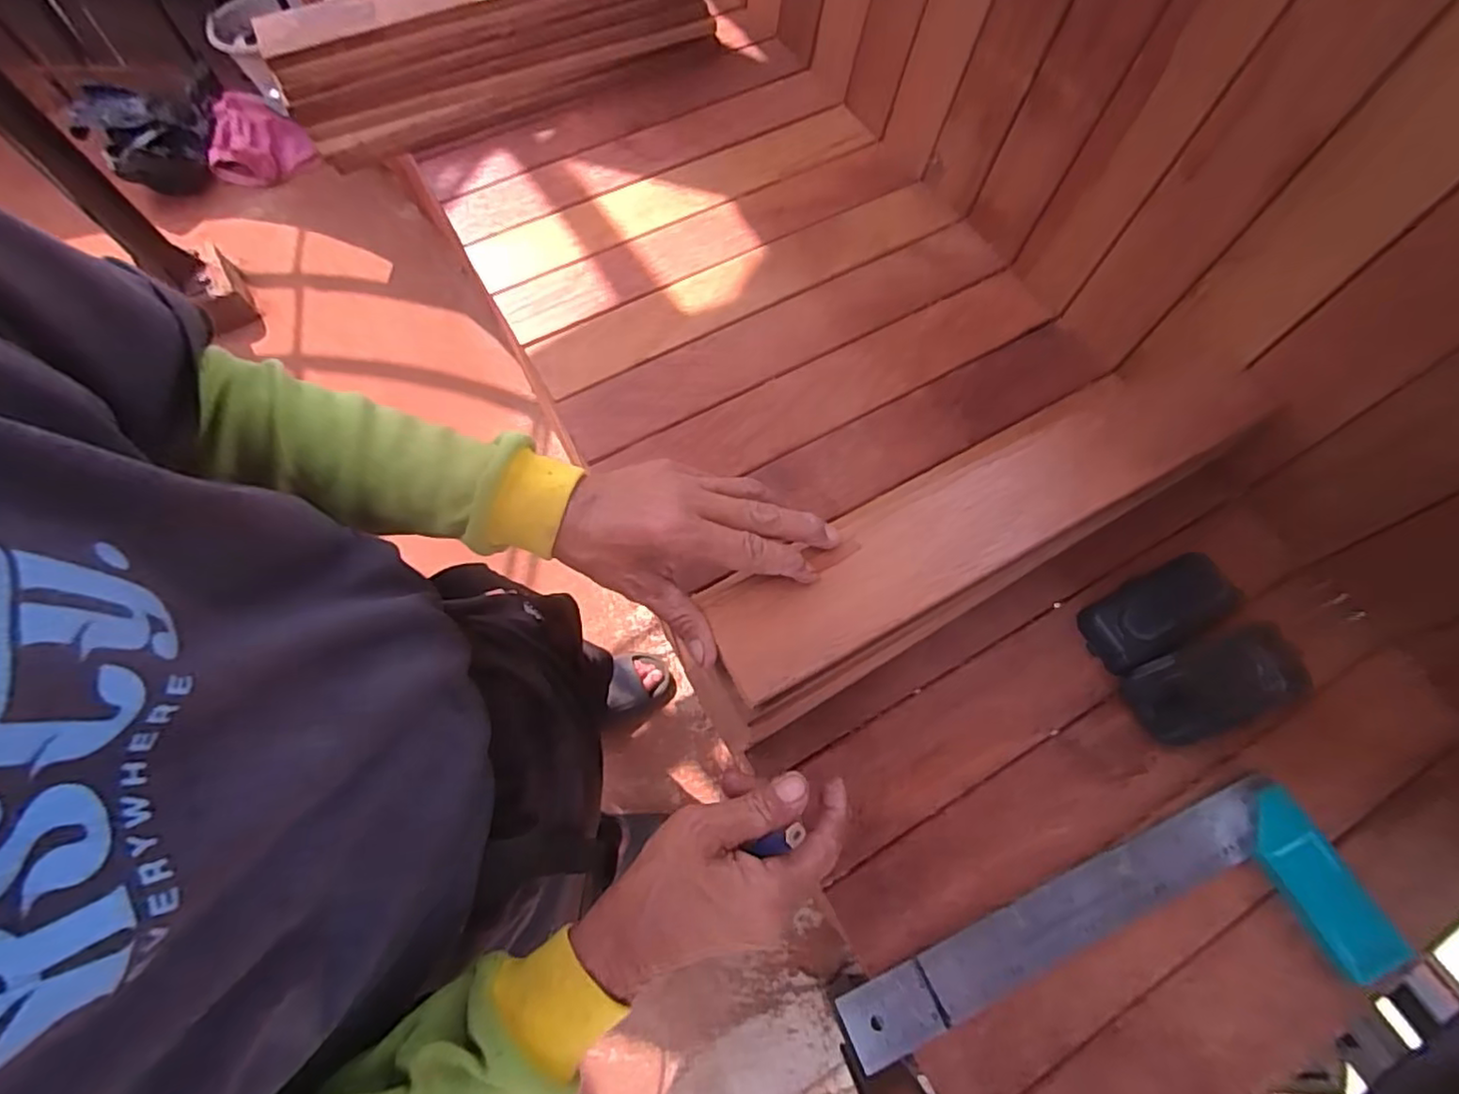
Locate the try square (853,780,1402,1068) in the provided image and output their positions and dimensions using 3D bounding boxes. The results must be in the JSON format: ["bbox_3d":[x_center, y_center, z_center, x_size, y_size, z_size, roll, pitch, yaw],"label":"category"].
[{"bbox_3d":[0.214,0.229,0.357,0.301,0.016,0.101,-16,67,-9],"label":"try square"}]

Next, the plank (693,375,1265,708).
[{"bbox_3d":[0.172,-0.031,0.399,0.403,0.011,0.073,-27,69,-15],"label":"plank"}]

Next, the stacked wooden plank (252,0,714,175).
[{"bbox_3d":[-0.221,-0.498,0.626,0.412,0.096,0.088,-28,69,-12],"label":"stacked wooden plank"}]

